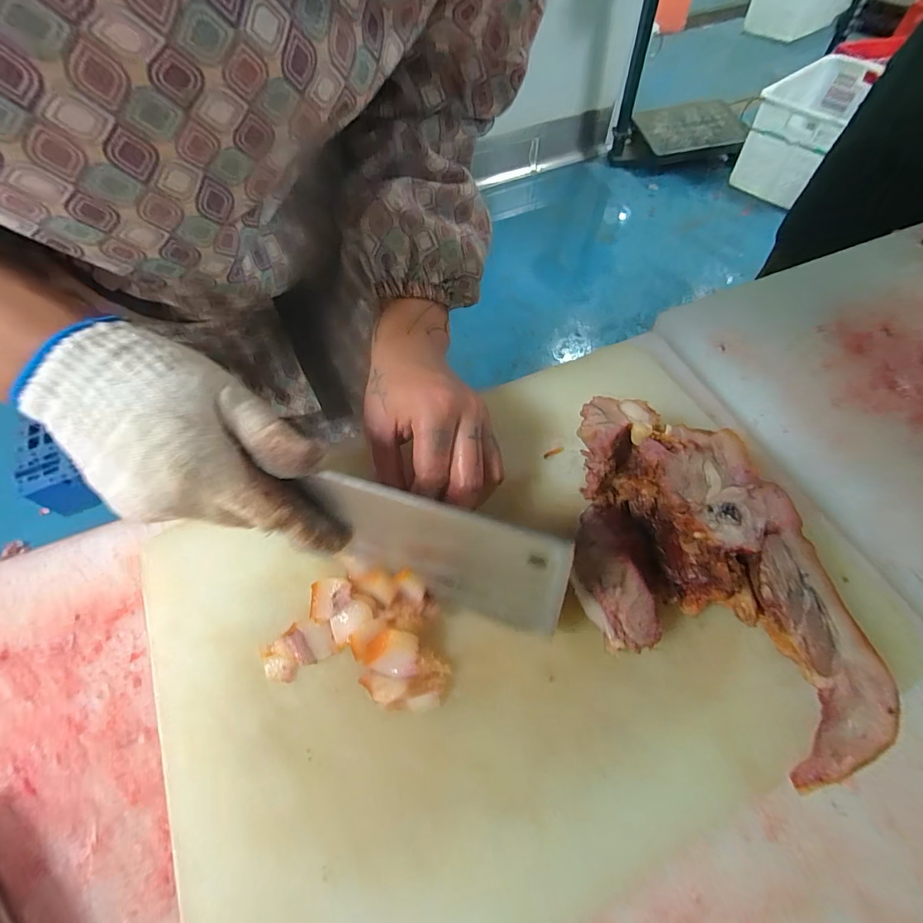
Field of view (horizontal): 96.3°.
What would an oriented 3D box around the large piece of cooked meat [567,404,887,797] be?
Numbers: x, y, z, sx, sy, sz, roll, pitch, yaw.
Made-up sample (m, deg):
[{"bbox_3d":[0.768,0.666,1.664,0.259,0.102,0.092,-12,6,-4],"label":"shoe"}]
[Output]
[{"bbox_3d":[0.146,0.071,0.272,0.120,0.079,0.243,-15,63,-6],"label":"large piece of cooked meat"}]

